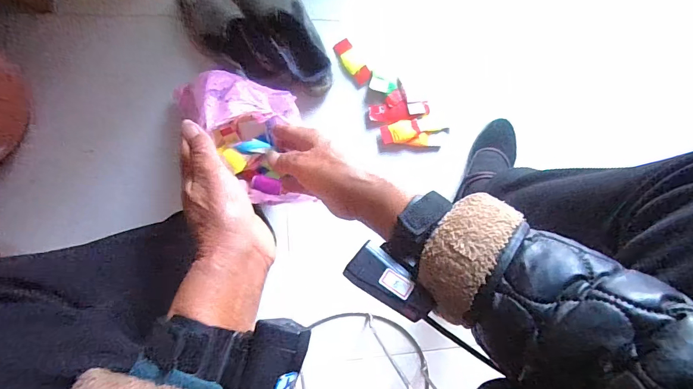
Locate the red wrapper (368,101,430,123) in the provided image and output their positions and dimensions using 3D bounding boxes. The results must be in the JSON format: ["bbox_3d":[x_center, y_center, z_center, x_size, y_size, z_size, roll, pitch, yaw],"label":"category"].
[{"bbox_3d":[0.093,-0.144,0.657,0.106,0.010,0.032,-9,92,-7],"label":"red wrapper"}]

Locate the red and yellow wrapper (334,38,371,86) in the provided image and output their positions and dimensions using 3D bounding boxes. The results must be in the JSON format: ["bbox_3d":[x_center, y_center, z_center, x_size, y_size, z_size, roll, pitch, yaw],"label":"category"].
[{"bbox_3d":[0.011,-0.227,0.643,0.031,0.007,0.079,-34,95,-5],"label":"red and yellow wrapper"}]

